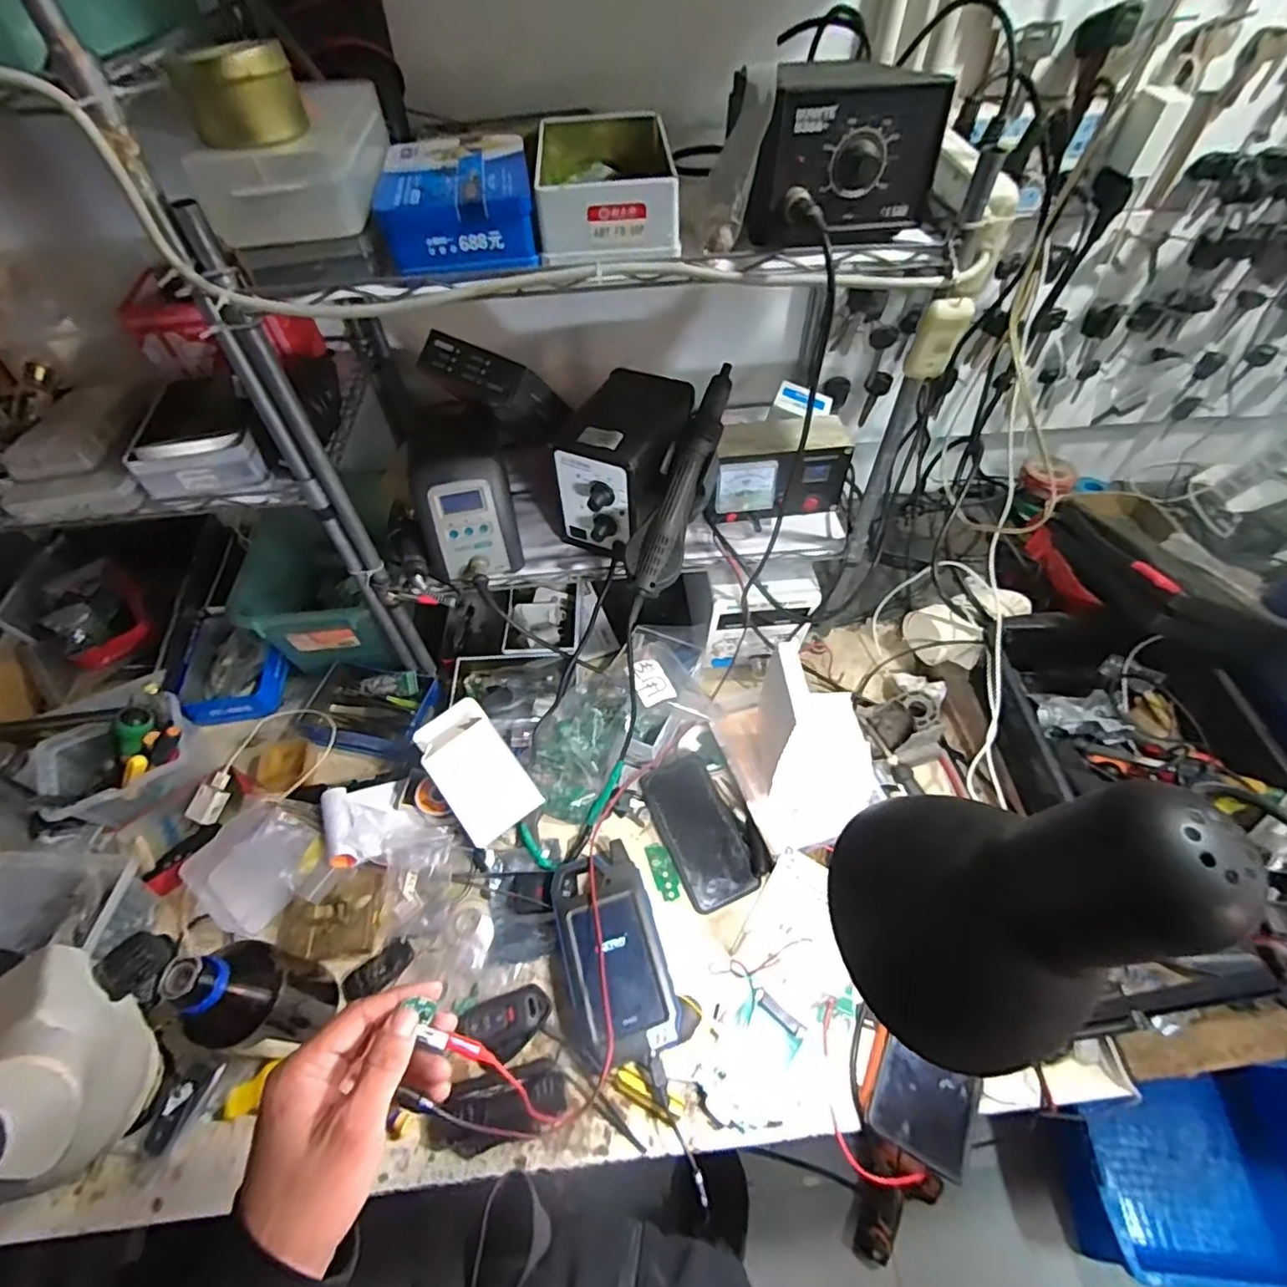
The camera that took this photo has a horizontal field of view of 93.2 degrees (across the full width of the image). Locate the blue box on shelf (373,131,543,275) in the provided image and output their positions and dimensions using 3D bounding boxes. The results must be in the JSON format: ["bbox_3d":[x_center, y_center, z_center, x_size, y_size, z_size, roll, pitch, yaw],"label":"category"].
[{"bbox_3d":[-0.130,-0.330,0.446,0.112,0.047,0.145,-8,54,-5],"label":"blue box on shelf"}]

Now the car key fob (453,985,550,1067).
[{"bbox_3d":[-0.128,0.358,0.573,0.079,0.016,0.053,-27,58,-17],"label":"car key fob"}]

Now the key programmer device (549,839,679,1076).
[{"bbox_3d":[-0.036,0.297,0.592,0.103,0.034,0.185,-15,55,-9],"label":"key programmer device"}]

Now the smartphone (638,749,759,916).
[{"bbox_3d":[0.059,0.204,0.673,0.076,0.015,0.164,-22,67,-7],"label":"smartphone"}]

